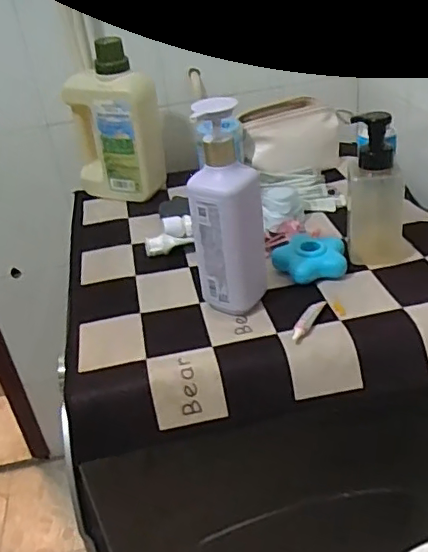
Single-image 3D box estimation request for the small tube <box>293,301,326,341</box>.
[{"bbox_3d":[0.116,0.051,0.693,0.016,0.009,0.079,13,38,27],"label":"small tube"}]

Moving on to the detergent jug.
[{"bbox_3d":[-0.177,-0.260,0.997,0.162,0.257,0.078,12,37,26],"label":"detergent jug"}]

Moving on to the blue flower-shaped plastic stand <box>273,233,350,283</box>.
[{"bbox_3d":[0.133,-0.029,0.796,0.098,0.031,0.091,-1,34,9],"label":"blue flower-shaped plastic stand"}]

